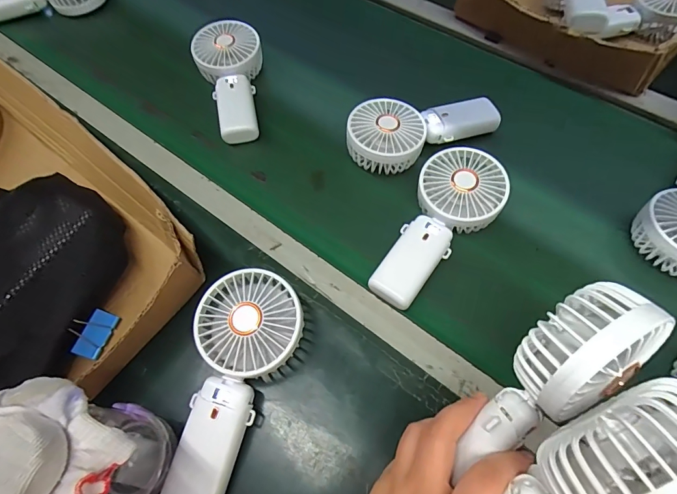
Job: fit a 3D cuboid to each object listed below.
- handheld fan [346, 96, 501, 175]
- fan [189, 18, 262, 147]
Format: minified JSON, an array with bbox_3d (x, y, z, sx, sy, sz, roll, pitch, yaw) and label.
[{"bbox_3d":[0.096,-0.148,0.465,0.183,0.042,0.084,-25,63,-11],"label":"handheld fan"},{"bbox_3d":[-0.135,-0.215,0.513,0.085,0.056,0.178,-15,62,-5],"label":"fan"}]

